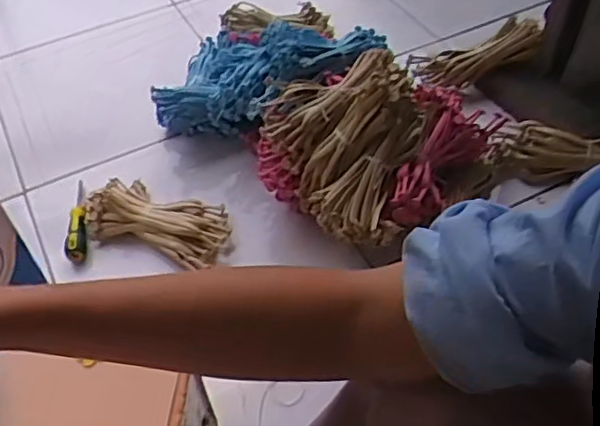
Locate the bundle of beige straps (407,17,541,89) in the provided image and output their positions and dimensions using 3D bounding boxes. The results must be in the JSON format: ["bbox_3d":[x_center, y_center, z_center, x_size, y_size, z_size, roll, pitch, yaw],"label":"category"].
[{"bbox_3d":[0.293,-0.262,1.074,0.207,0.058,0.057,-17,46,19],"label":"bundle of beige straps"}]

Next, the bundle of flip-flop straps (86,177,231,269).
[{"bbox_3d":[-0.206,0.008,0.927,0.212,0.043,0.102,14,51,15],"label":"bundle of flip-flop straps"}]

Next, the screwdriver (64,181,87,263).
[{"bbox_3d":[-0.324,0.006,0.949,0.030,0.037,0.146,-6,49,-3],"label":"screwdriver"}]

